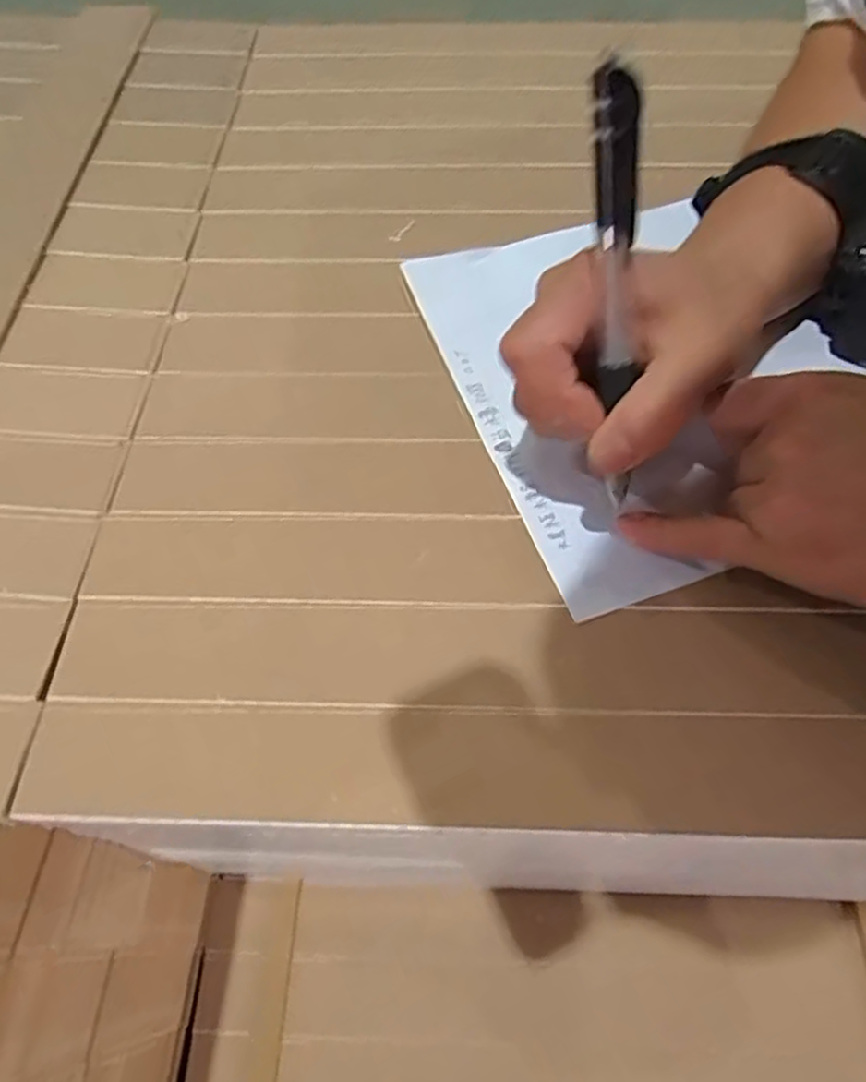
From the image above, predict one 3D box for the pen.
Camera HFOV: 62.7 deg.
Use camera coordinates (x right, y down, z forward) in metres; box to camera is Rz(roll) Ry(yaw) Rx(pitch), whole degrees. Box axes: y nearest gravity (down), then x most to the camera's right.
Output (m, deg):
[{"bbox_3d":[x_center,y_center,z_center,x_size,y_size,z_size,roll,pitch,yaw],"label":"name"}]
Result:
[{"bbox_3d":[0.061,-0.075,0.232,0.013,0.134,0.010,-10,27,-3],"label":"pen"}]

